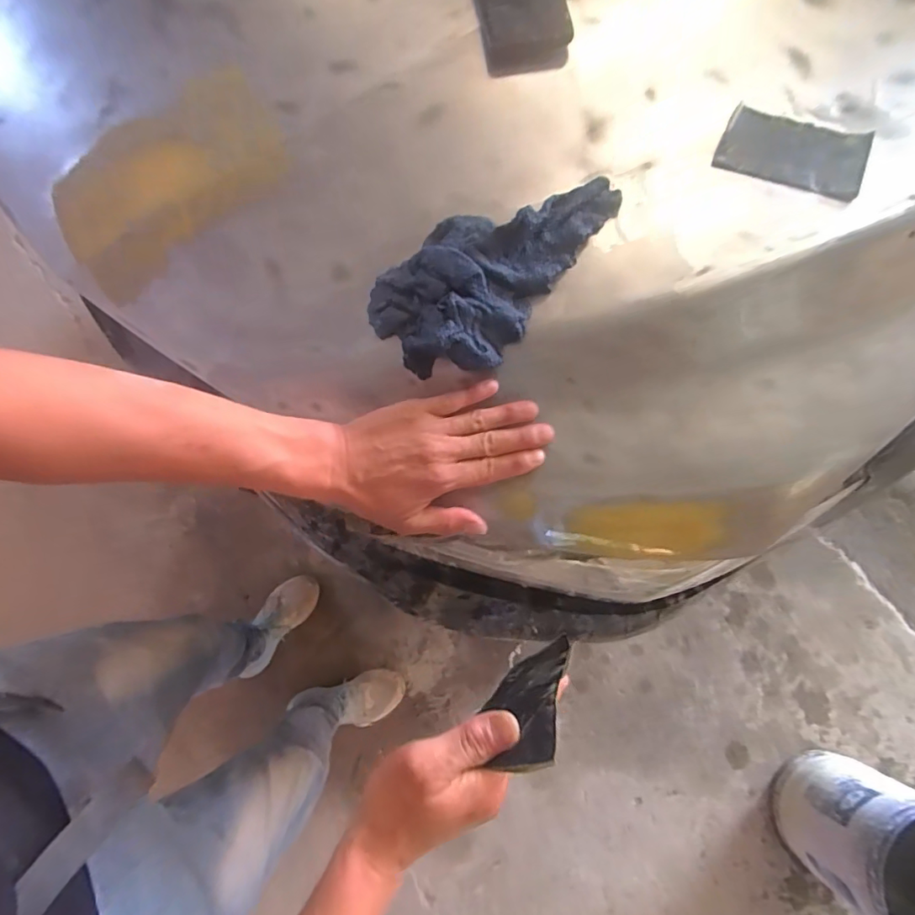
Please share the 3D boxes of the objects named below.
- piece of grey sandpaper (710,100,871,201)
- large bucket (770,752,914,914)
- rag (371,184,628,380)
[{"bbox_3d":[0.289,-0.266,0.421,0.117,0.008,0.072,19,78,9],"label":"piece of grey sandpaper"},{"bbox_3d":[0.881,0.795,0.944,0.277,0.472,0.268,-1,76,4],"label":"large bucket"},{"bbox_3d":[0.027,-0.170,0.417,0.127,0.051,0.215,38,82,12],"label":"rag"}]

